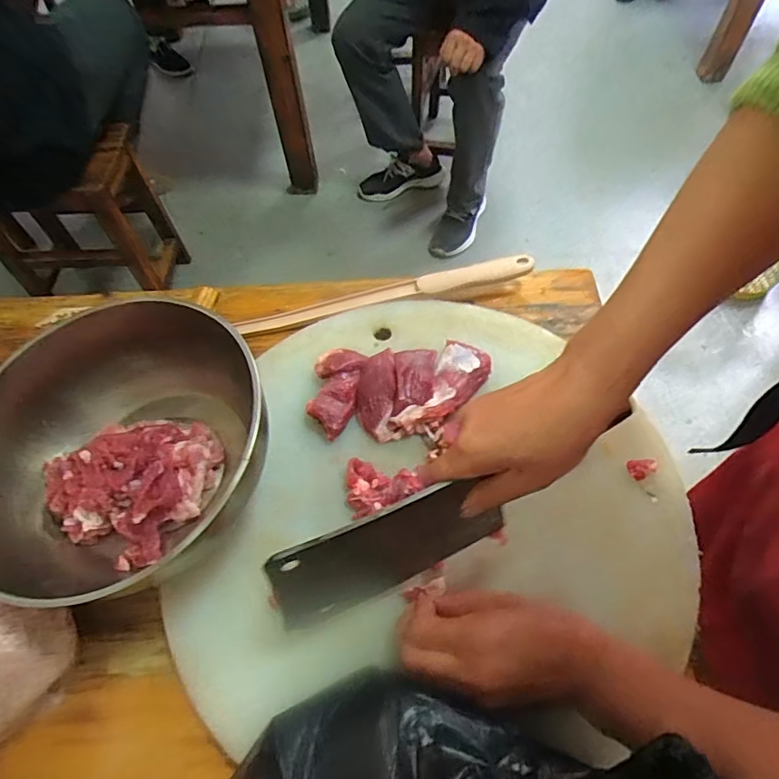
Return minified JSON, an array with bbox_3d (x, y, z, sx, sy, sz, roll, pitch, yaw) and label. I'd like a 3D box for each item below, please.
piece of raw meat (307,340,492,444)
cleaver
[{"bbox_3d":[0.010,-0.002,0.461,0.152,0.026,0.078,-5,60,0],"label":"piece of raw meat"},{"bbox_3d":[0.044,0.087,0.358,0.261,0.103,0.030,-23,61,-10],"label":"cleaver"}]

